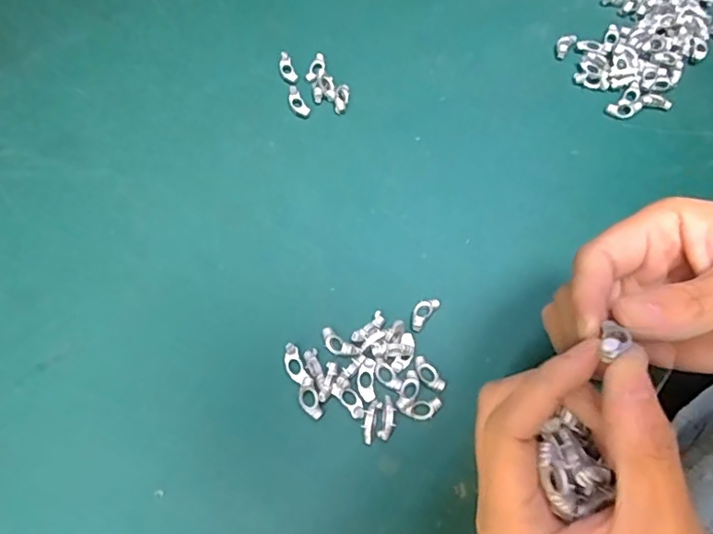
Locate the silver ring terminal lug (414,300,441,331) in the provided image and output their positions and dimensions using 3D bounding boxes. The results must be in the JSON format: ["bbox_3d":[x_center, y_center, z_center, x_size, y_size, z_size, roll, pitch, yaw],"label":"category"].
[{"bbox_3d":[0.036,0.024,0.290,0.010,0.005,0.021,36,71,15],"label":"silver ring terminal lug"}]

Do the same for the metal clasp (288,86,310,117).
[{"bbox_3d":[-0.038,-0.106,0.348,0.009,0.004,0.023,-28,69,-12],"label":"metal clasp"}]

